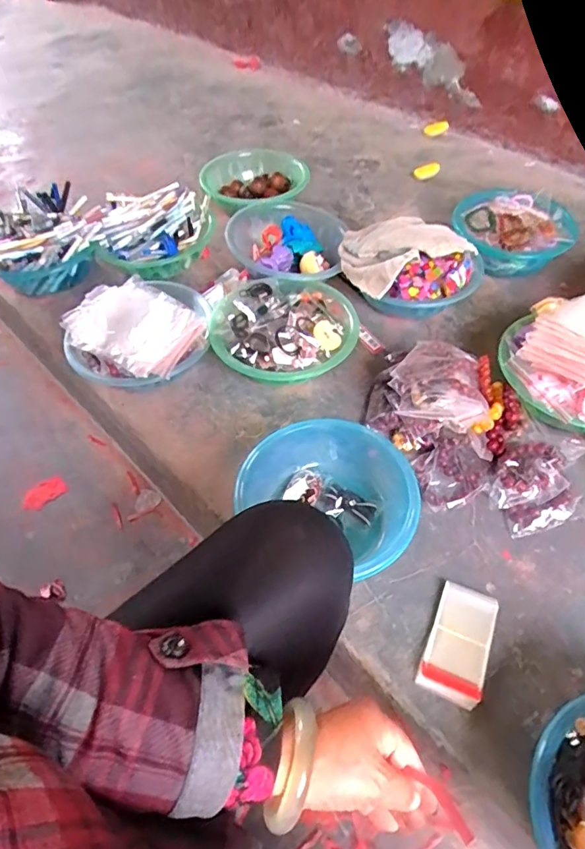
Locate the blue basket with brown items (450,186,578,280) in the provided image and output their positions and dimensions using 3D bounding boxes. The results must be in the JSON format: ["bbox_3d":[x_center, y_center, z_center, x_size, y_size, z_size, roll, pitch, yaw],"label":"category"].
[{"bbox_3d":[0.427,-0.378,1.021,0.230,0.084,0.205,-21,54,-14],"label":"blue basket with brown items"}]

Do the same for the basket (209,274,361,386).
[{"bbox_3d":[-0.014,-0.152,0.856,0.232,0.074,0.218,-2,52,0],"label":"basket"}]

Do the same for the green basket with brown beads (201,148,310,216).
[{"bbox_3d":[-0.086,-0.522,1.147,0.228,0.093,0.197,6,52,6],"label":"green basket with brown beads"}]

